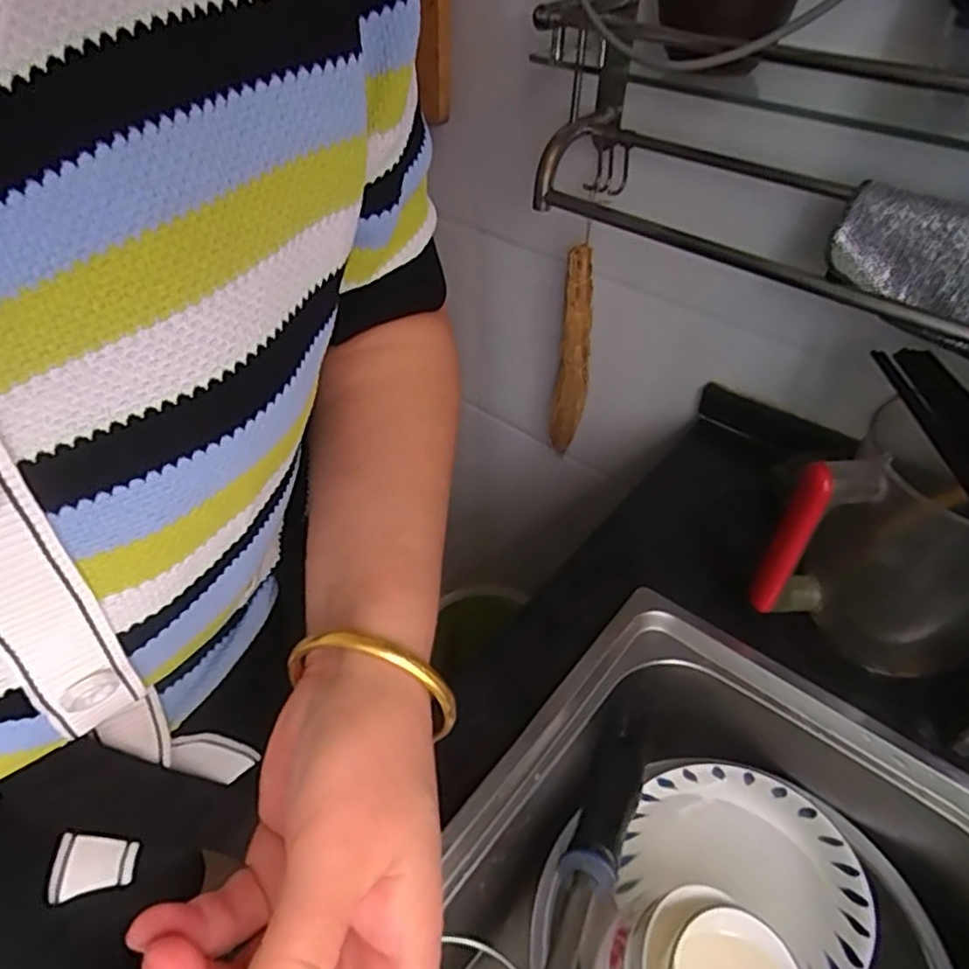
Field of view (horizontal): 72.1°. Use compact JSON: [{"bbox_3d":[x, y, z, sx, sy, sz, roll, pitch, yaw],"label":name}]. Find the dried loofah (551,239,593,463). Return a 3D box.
[{"bbox_3d":[0.108,-0.151,0.819,0.040,0.301,0.030,6,46,7],"label":"dried loofah"}]

